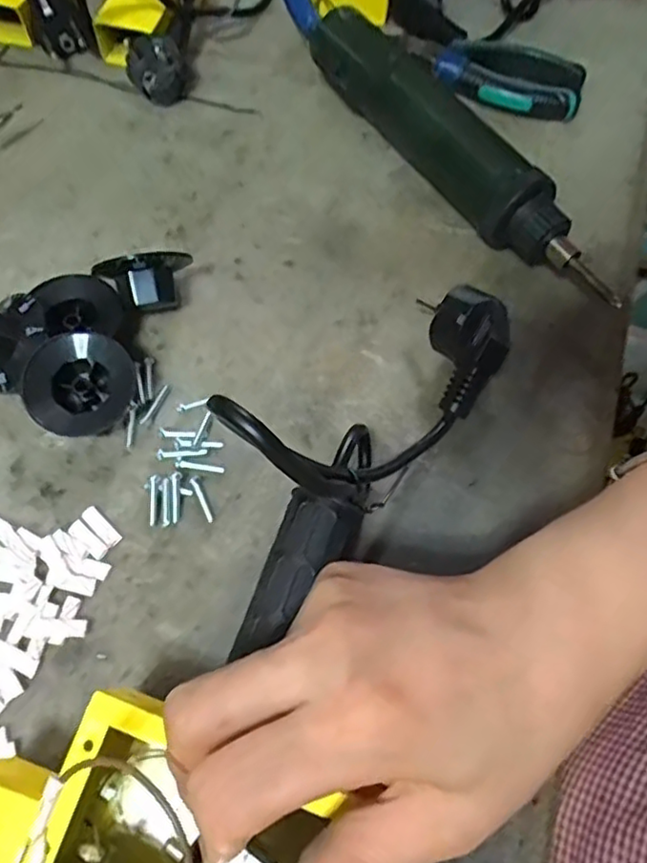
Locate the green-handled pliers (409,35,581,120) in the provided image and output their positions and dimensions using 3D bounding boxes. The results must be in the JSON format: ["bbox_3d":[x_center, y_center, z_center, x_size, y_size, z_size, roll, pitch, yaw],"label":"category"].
[{"bbox_3d":[0.111,-0.236,0.410,0.113,0.017,0.059,26,65,11],"label":"green-handled pliers"}]

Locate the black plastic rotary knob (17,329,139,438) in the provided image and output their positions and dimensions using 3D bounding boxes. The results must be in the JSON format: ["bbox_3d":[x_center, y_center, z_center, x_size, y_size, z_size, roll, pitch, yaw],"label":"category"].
[{"bbox_3d":[-0.111,-0.018,0.297,0.045,0.029,0.047,42,69,17],"label":"black plastic rotary knob"}]

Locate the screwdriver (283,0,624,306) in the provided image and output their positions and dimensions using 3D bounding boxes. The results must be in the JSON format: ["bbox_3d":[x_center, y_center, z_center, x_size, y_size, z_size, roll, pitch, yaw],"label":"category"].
[{"bbox_3d":[0.055,-0.180,0.373,0.031,0.045,0.292,-35,70,-18],"label":"screwdriver"}]

